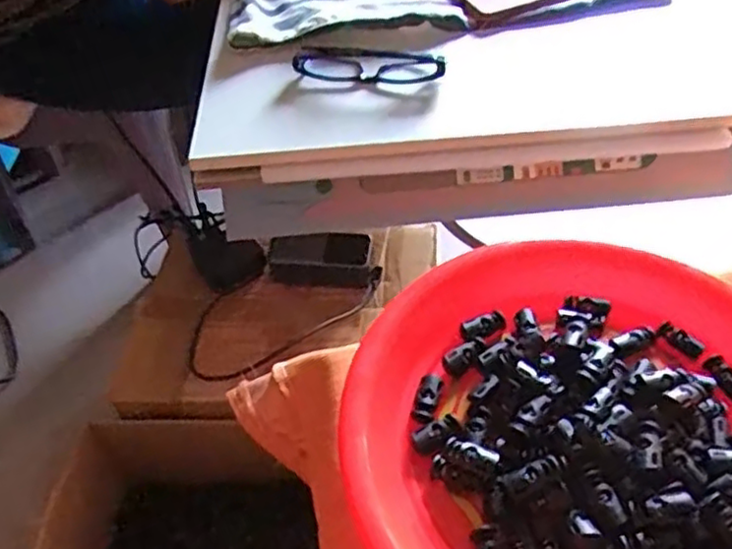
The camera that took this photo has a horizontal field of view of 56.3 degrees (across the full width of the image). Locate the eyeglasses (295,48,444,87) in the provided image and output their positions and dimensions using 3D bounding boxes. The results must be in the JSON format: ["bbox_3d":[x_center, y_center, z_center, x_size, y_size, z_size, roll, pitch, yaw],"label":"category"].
[{"bbox_3d":[0.002,-0.185,0.604,0.134,0.022,0.044,4,50,8],"label":"eyeglasses"}]

